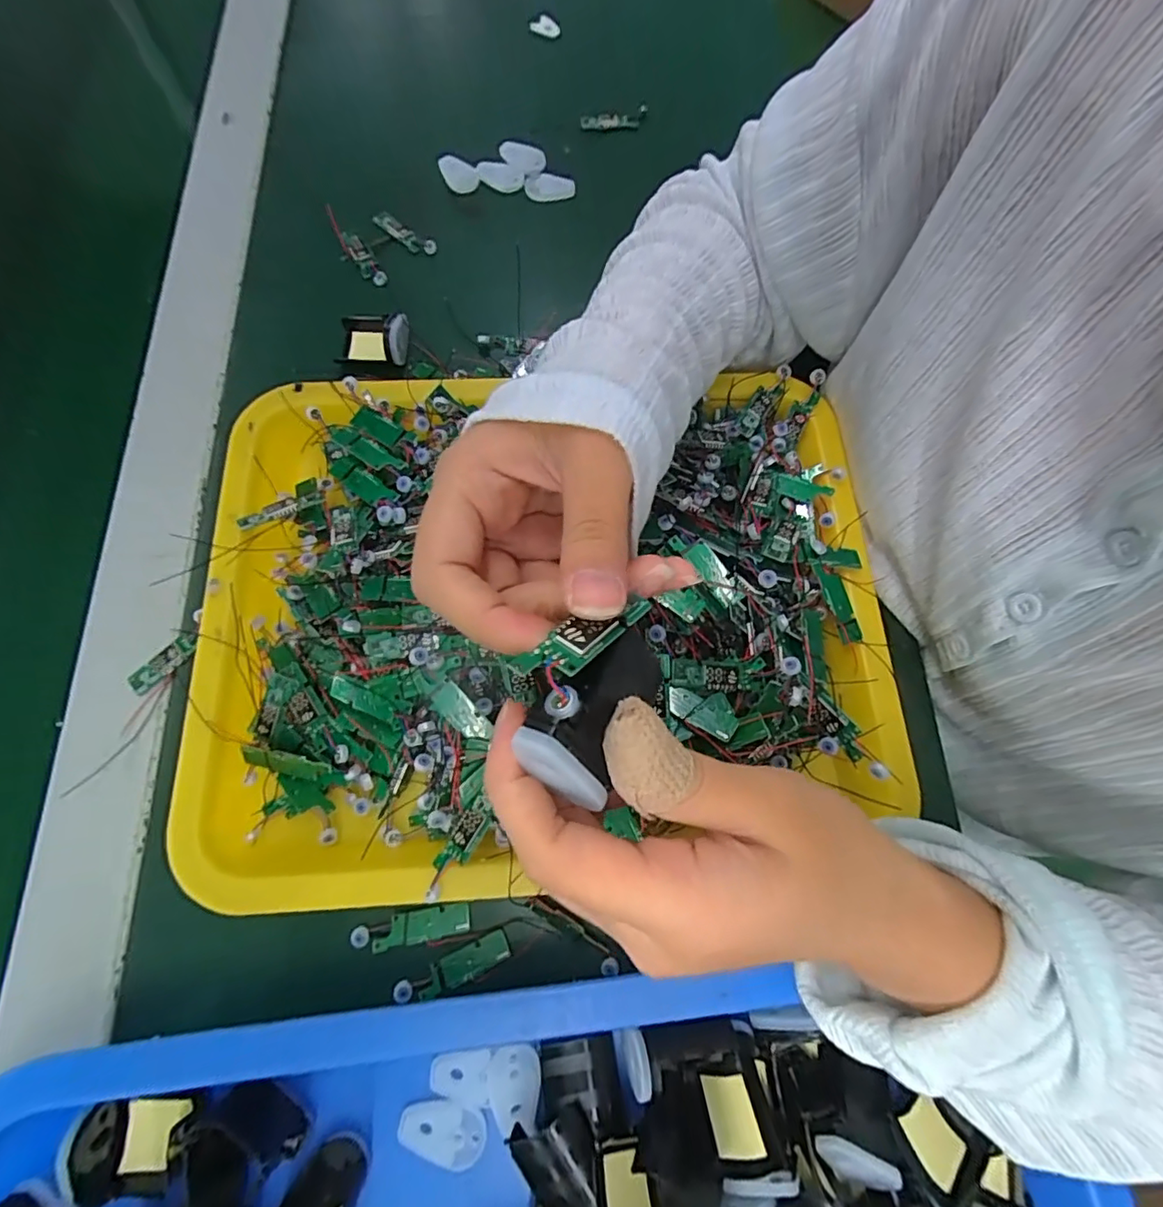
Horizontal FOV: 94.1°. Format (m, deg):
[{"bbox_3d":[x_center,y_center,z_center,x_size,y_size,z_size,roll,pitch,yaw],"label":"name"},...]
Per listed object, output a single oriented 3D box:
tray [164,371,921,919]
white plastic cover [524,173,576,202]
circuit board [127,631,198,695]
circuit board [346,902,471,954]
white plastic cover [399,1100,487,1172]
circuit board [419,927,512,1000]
[{"bbox_3d":[-0.023,-0.002,0.270,0.341,0.051,0.259,-4,72,-3],"label":"tray"},{"bbox_3d":[-0.023,-0.298,0.388,0.036,0.008,0.017,5,72,0],"label":"white plastic cover"},{"bbox_3d":[-0.213,0.030,0.277,0.039,0.004,0.012,-44,86,-9],"label":"circuit board"},{"bbox_3d":[-0.079,0.149,0.248,0.053,0.005,0.013,-10,73,-5],"label":"circuit board"},{"bbox_3d":[-0.057,0.218,0.221,0.034,0.004,0.020,7,72,0],"label":"white plastic cover"},{"bbox_3d":[-0.053,0.164,0.246,0.042,0.006,0.013,-21,74,-9],"label":"circuit board"}]

